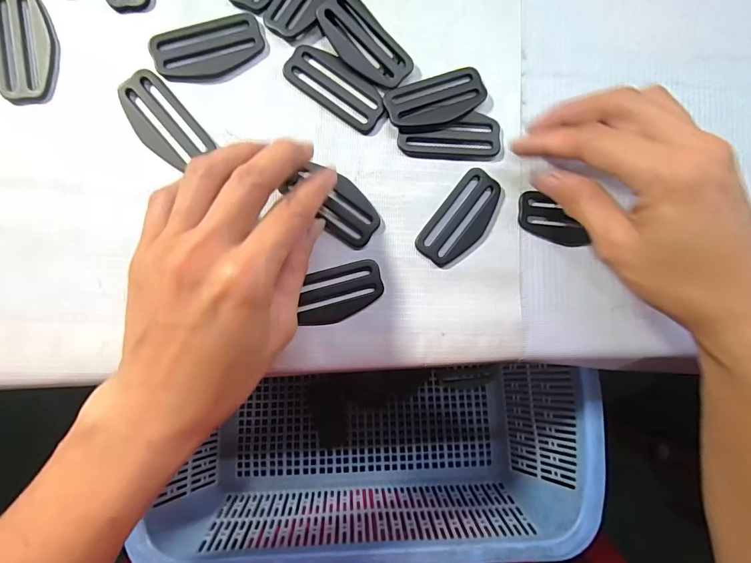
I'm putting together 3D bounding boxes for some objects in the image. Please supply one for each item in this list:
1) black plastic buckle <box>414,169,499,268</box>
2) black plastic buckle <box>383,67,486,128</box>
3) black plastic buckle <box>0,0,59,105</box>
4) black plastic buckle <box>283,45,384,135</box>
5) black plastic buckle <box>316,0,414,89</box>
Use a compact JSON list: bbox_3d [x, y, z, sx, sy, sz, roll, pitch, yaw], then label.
[{"bbox_3d":[0.050,-0.036,0.240,0.030,0.004,0.059,37,86,-3],"label":"black plastic buckle"},{"bbox_3d":[0.035,-0.105,0.239,0.059,0.006,0.027,-19,90,-5],"label":"black plastic buckle"},{"bbox_3d":[-0.187,-0.127,0.222,0.030,0.004,0.061,-9,89,-5],"label":"black plastic buckle"},{"bbox_3d":[-0.022,-0.110,0.236,0.058,0.004,0.026,35,86,-3],"label":"black plastic buckle"},{"bbox_3d":[-0.007,-0.134,0.236,0.030,0.008,0.058,-41,98,-3],"label":"black plastic buckle"}]

